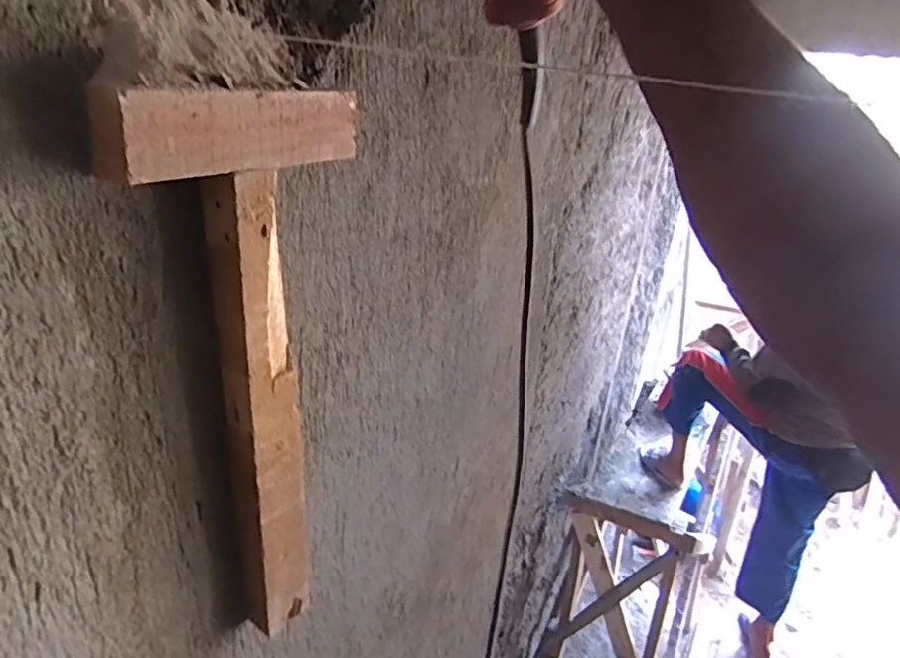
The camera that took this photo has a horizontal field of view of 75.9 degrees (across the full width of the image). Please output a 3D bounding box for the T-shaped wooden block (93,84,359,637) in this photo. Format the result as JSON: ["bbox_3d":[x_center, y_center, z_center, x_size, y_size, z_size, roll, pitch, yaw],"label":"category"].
[{"bbox_3d":[-0.173,0.058,0.539,0.046,0.520,0.220,17,28,26],"label":"T-shaped wooden block"}]

